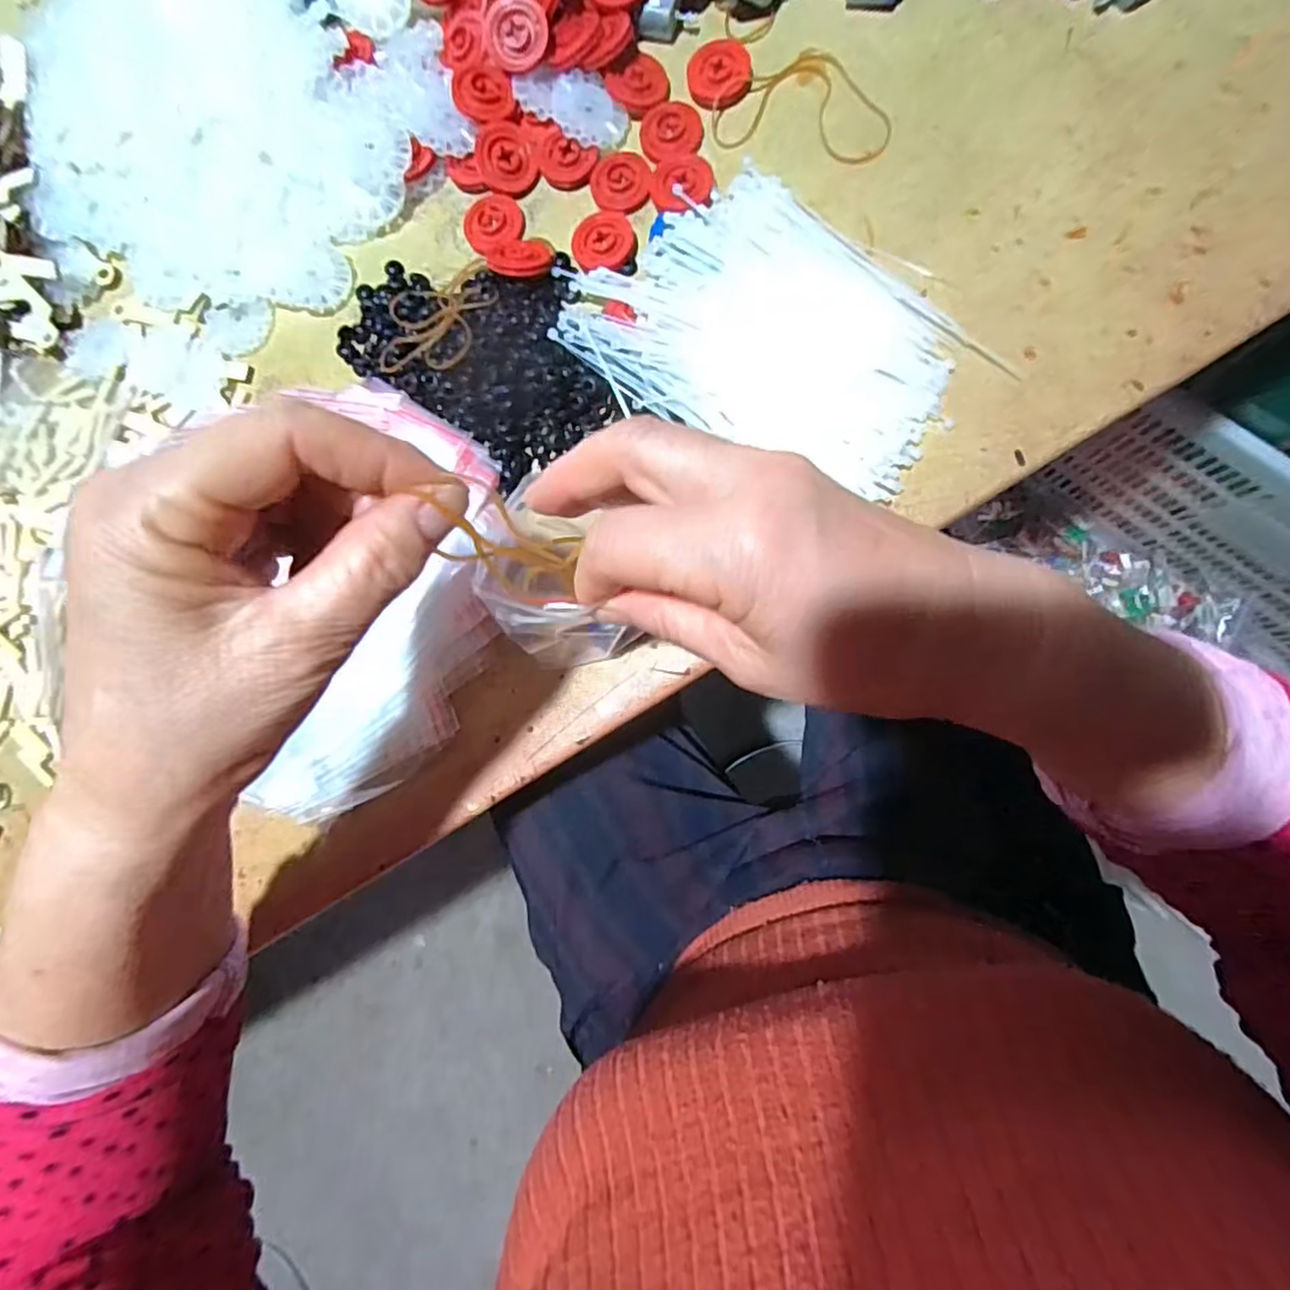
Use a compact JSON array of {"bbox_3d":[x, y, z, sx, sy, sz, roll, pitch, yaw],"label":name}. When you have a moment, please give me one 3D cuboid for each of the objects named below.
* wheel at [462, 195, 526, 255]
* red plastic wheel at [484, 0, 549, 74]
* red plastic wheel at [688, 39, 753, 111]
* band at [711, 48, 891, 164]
[{"bbox_3d":[-0.082,-0.229,0.346,0.032,0.006,0.030,0,88,7],"label":"wheel"},{"bbox_3d":[-0.067,-0.316,0.329,0.034,0.008,0.032,14,116,7],"label":"red plastic wheel"},{"bbox_3d":[0.040,-0.295,0.331,0.031,0.011,0.028,-17,86,6],"label":"red plastic wheel"},{"bbox_3d":[0.083,-0.279,0.328,0.090,0.006,0.058,15,90,7],"label":"band"}]

